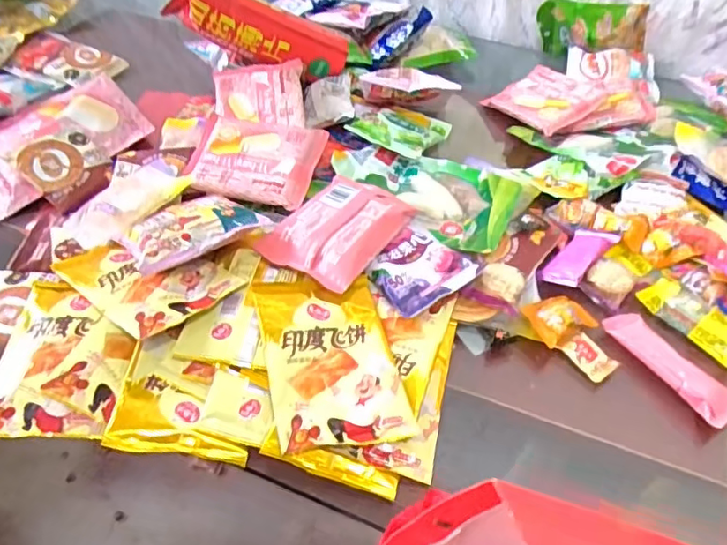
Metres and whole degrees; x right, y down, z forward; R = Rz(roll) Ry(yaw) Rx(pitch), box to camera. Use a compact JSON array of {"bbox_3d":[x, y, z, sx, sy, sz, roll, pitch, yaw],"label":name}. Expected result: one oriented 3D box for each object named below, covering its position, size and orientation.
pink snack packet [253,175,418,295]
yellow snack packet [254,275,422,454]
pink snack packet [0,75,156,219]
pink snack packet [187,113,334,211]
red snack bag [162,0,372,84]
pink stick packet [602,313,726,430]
[{"bbox_3d":[-0.020,-0.041,0.545,0.095,0.034,0.130,29,51,23],"label":"pink snack packet"},{"bbox_3d":[-0.026,0.062,0.465,0.100,0.028,0.154,-9,47,-11],"label":"yellow snack packet"},{"bbox_3d":[-0.353,-0.149,0.649,0.201,0.047,0.167,-33,54,-14],"label":"pink snack packet"},{"bbox_3d":[-0.117,-0.120,0.610,0.134,0.014,0.102,13,65,10],"label":"pink snack packet"},{"bbox_3d":[-0.108,-0.282,0.693,0.235,0.074,0.038,10,41,-27],"label":"red snack bag"},{"bbox_3d":[0.264,0.077,0.496,0.035,0.015,0.120,-24,52,-24],"label":"pink stick packet"}]

